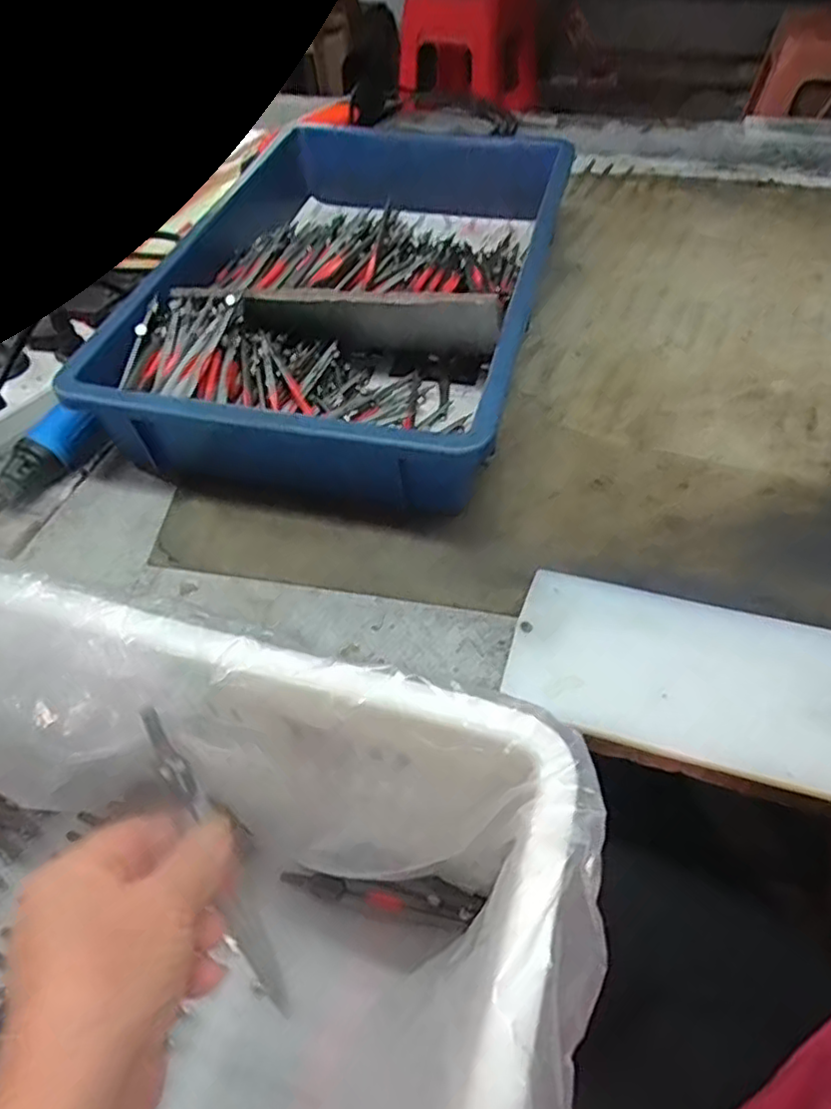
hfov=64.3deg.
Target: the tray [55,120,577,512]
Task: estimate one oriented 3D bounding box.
[{"bbox_3d":[-0.045,-0.231,0.557,0.287,0.084,0.455,11,52,10],"label":"tray"}]

